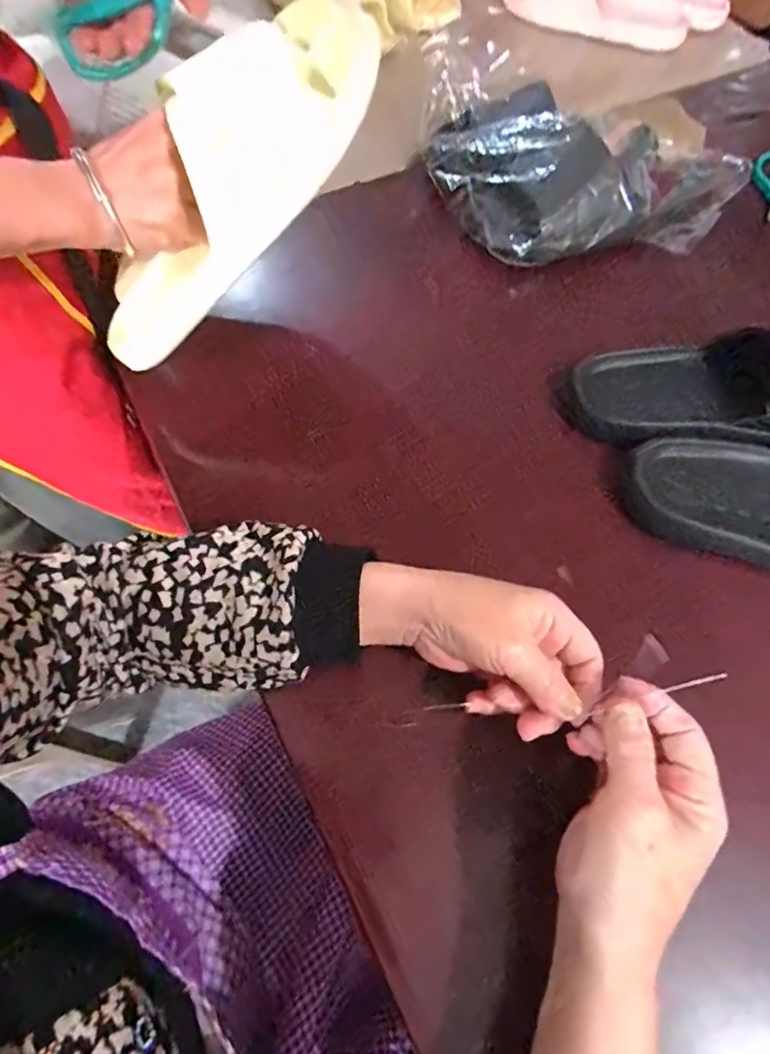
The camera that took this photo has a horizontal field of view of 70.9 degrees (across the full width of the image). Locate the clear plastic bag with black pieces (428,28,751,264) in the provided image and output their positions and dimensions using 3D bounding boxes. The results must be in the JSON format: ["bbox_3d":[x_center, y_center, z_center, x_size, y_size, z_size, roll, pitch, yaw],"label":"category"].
[{"bbox_3d":[0.223,-0.383,0.574,0.333,0.086,0.210,-13,66,-8],"label":"clear plastic bag with black pieces"}]

